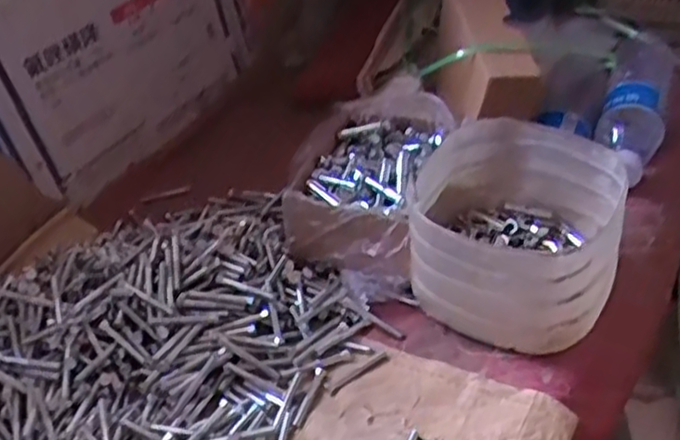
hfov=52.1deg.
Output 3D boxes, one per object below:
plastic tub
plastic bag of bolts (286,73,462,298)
[{"bbox_3d":[0.143,0.015,0.567,0.146,0.125,0.156,5,42,23],"label":"plastic tub"},{"bbox_3d":[0.028,-0.033,0.681,0.139,0.083,0.229,5,42,21],"label":"plastic bag of bolts"}]

